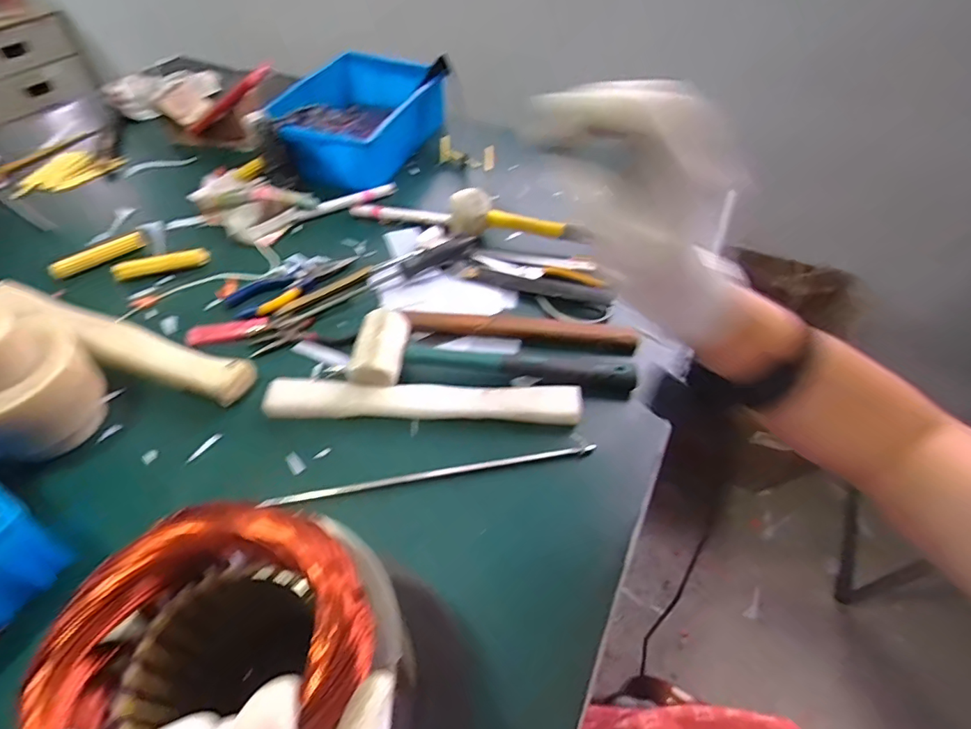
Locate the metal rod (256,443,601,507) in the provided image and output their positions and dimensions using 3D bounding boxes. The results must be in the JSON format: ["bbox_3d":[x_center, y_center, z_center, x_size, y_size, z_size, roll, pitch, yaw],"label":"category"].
[{"bbox_3d":[-0.046,0.098,0.444,0.296,0.013,0.007,-7,50,-8],"label":"metal rod"}]

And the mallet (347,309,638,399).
[{"bbox_3d":[0.012,-0.008,0.501,0.281,0.047,0.070,2,50,0],"label":"mallet"}]

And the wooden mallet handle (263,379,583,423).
[{"bbox_3d":[-0.058,0.037,0.480,0.295,0.021,0.035,2,50,0],"label":"wooden mallet handle"}]

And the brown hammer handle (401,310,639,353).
[{"bbox_3d":[0.036,-0.036,0.541,0.249,0.020,0.033,9,50,6],"label":"brown hammer handle"}]

